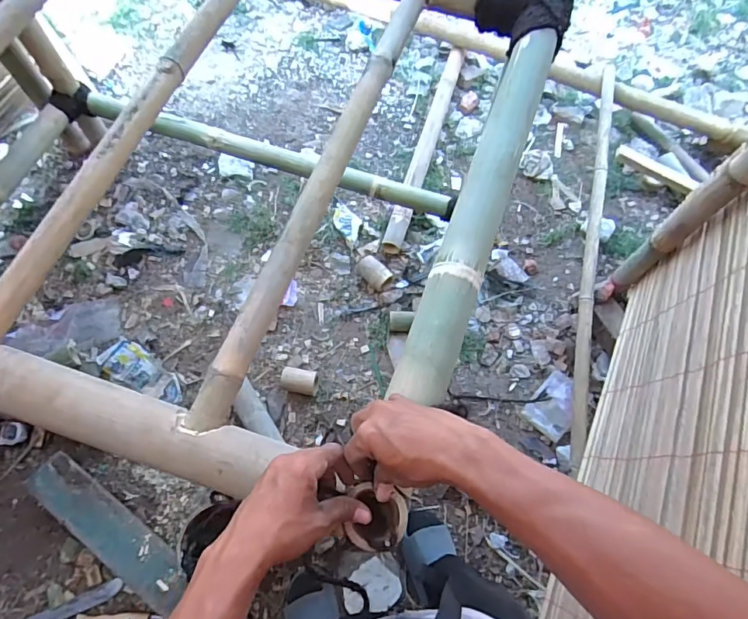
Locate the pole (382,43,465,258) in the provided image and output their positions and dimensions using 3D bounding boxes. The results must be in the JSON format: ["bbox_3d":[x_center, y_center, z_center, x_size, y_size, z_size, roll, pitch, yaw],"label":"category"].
[{"bbox_3d":[0.192,-0.586,1.667,0.076,0.055,0.906,17,68,5],"label":"pole"}]

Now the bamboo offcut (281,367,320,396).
[{"bbox_3d":[-0.211,0.205,1.340,0.104,0.056,0.065,8,68,2],"label":"bamboo offcut"}]

